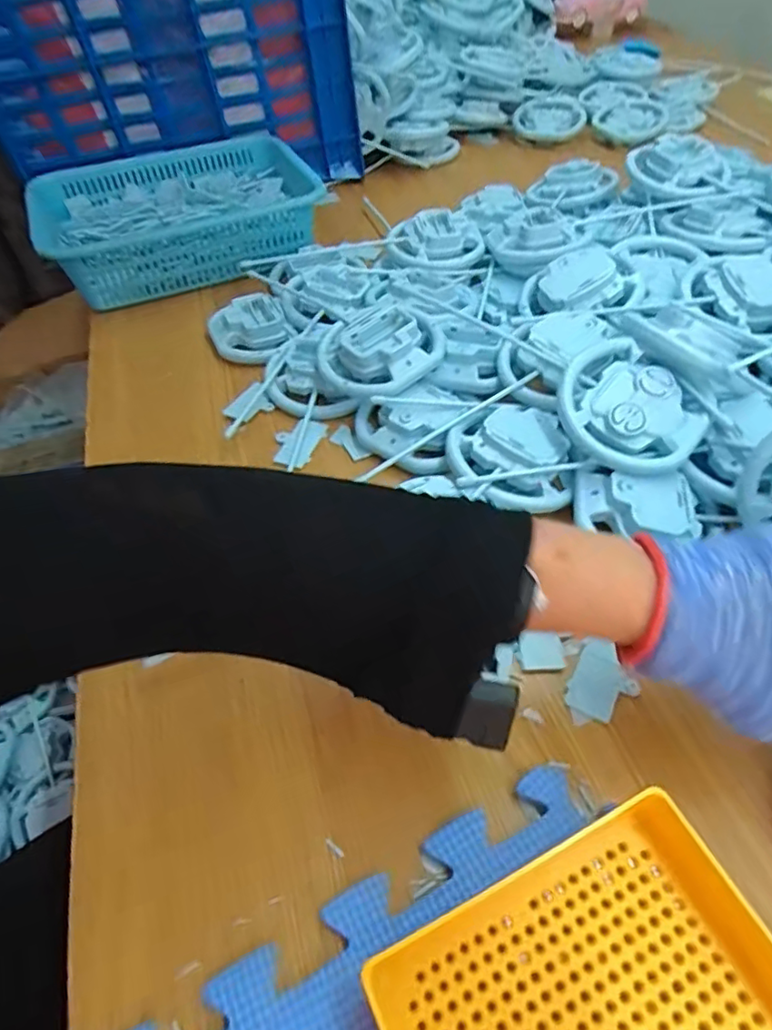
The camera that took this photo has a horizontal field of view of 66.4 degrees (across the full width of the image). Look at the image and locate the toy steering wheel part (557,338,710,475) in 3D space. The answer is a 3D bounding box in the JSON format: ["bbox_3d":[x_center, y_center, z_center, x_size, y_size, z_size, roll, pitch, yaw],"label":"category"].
[{"bbox_3d":[0.164,-0.071,0.409,0.081,0.025,0.097,-37,70,-11],"label":"toy steering wheel part"}]

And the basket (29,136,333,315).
[{"bbox_3d":[-0.233,-0.354,0.670,0.286,0.068,0.232,-23,53,-15],"label":"basket"}]

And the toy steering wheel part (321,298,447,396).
[{"bbox_3d":[-0.002,-0.146,0.487,0.106,0.036,0.098,-2,50,2],"label":"toy steering wheel part"}]

